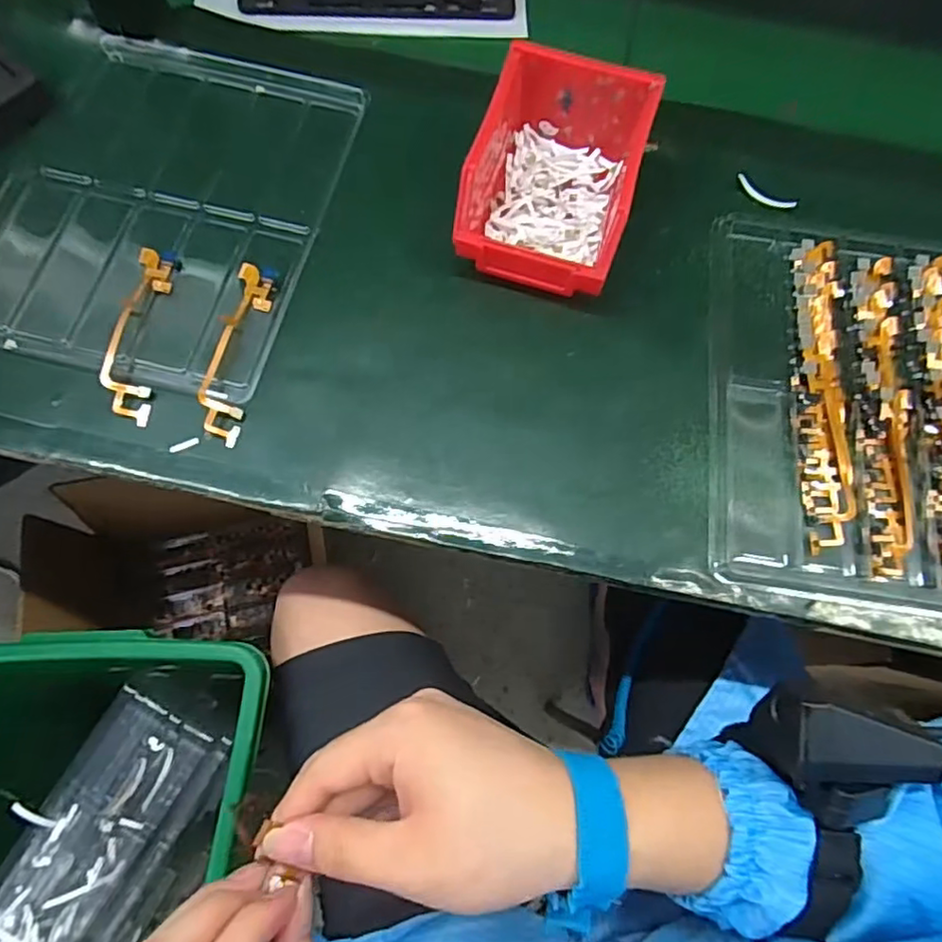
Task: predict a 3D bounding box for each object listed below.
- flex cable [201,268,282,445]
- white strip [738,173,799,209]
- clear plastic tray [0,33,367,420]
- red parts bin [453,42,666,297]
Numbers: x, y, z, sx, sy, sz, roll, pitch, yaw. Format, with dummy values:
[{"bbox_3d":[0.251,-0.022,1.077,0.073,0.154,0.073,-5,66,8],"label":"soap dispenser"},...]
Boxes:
[{"bbox_3d":[-0.155,-0.082,0.402,0.028,0.009,0.132,6,68,1],"label":"flex cable"},{"bbox_3d":[0.226,-0.212,0.466,0.049,0.009,0.009,30,71,10],"label":"white strip"},{"bbox_3d":[-0.220,-0.202,0.449,0.226,0.013,0.288,14,69,4],"label":"clear plastic tray"},{"bbox_3d":[0.059,-0.202,0.422,0.103,0.075,0.144,16,69,5],"label":"red parts bin"}]

